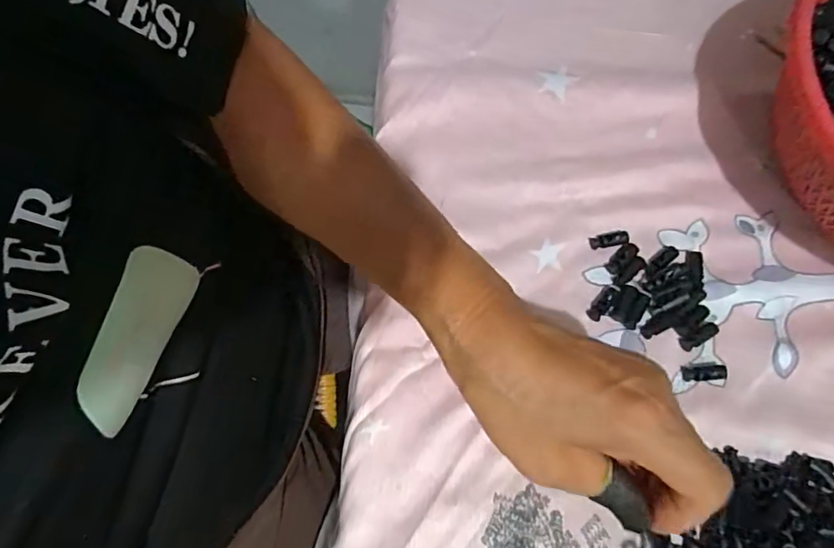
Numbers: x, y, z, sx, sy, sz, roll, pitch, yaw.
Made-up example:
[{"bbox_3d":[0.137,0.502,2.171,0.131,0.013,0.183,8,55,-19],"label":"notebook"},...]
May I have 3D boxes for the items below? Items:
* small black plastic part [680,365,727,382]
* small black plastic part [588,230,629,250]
[{"bbox_3d":[0.177,0.061,0.326,0.028,0.004,0.009,-4,69,-3],"label":"small black plastic part"},{"bbox_3d":[0.129,-0.023,0.355,0.026,0.004,0.010,-8,69,-5],"label":"small black plastic part"}]

